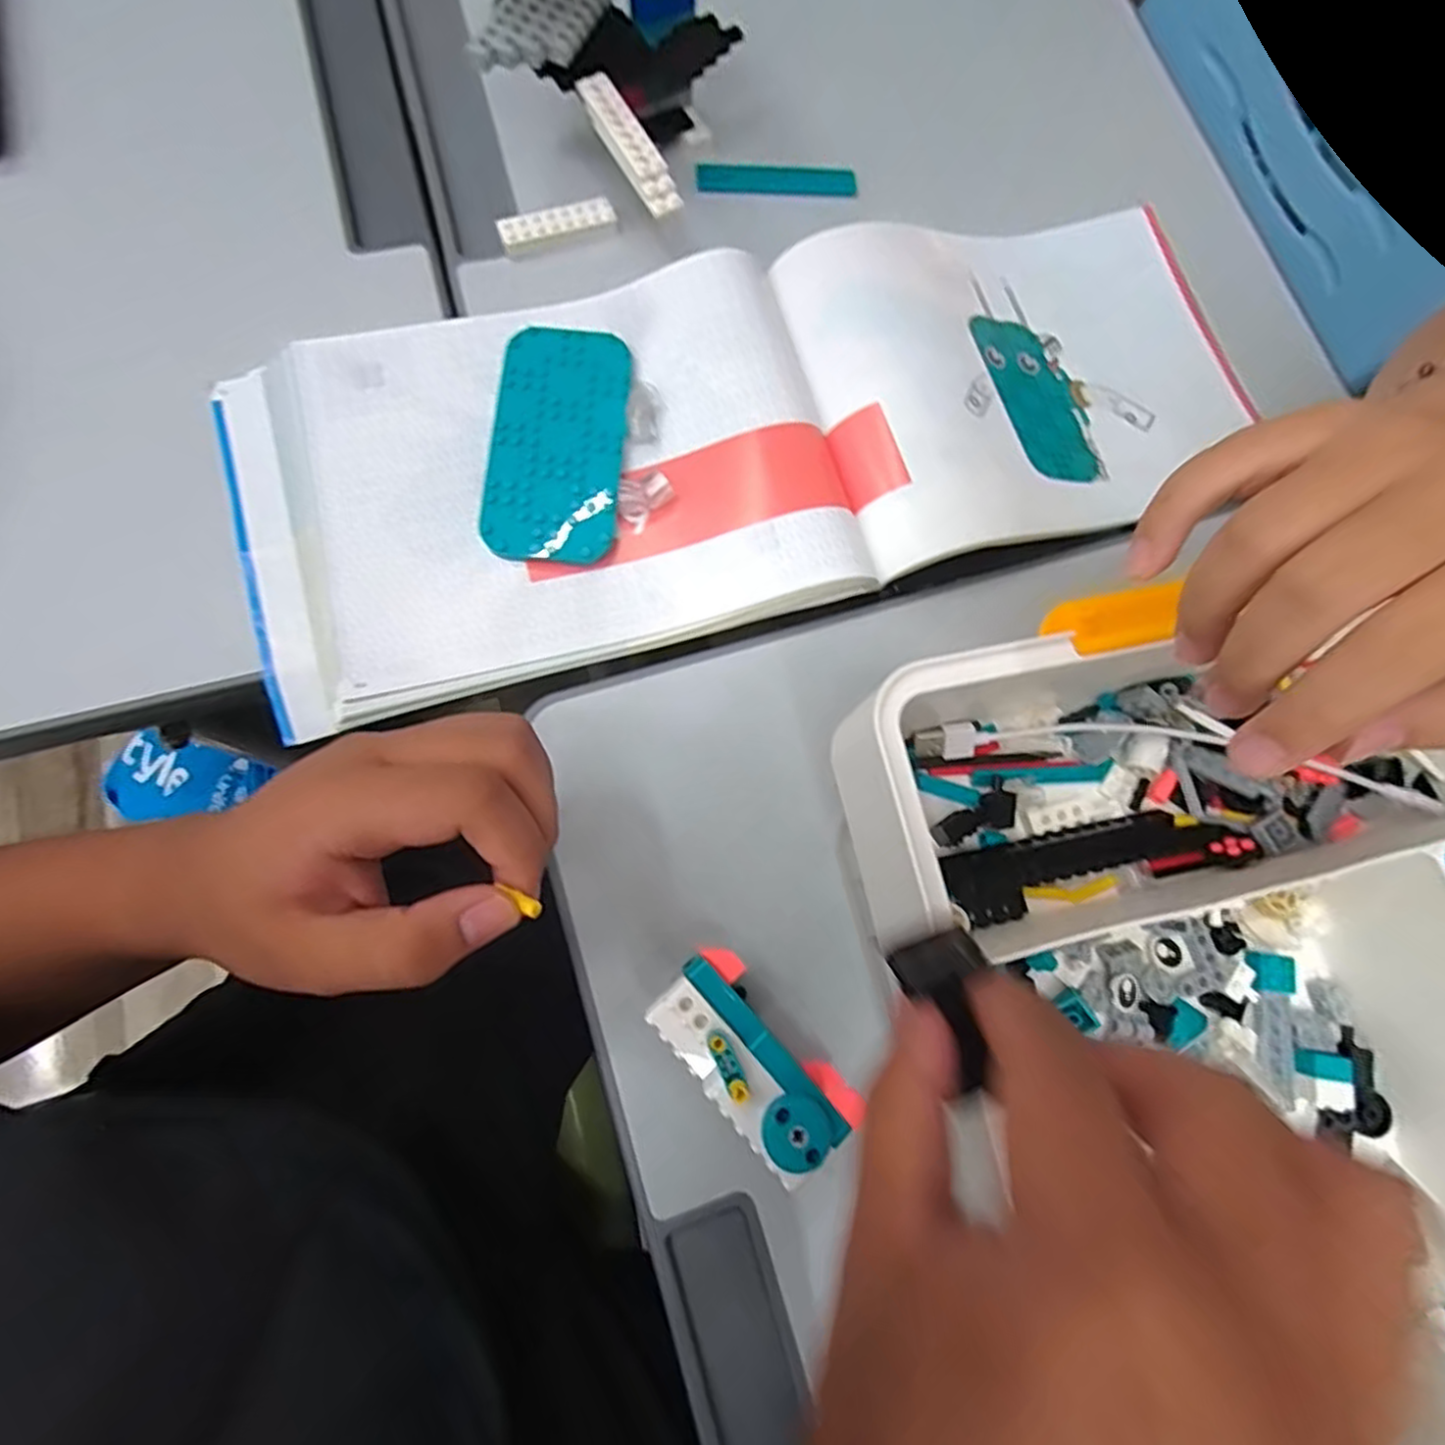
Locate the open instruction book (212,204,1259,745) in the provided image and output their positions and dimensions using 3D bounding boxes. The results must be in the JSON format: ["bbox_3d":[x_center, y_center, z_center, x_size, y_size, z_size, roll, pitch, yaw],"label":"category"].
[{"bbox_3d":[0.019,-0.151,0.356,0.513,0.033,0.196,-15,78,-8],"label":"open instruction book"}]

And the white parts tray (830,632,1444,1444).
[{"bbox_3d":[0.249,0.156,0.268,0.322,0.067,0.432,-12,78,-8],"label":"white parts tray"}]

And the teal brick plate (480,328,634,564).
[{"bbox_3d":[-0.078,-0.137,0.337,0.061,0.008,0.121,5,76,-4],"label":"teal brick plate"}]

